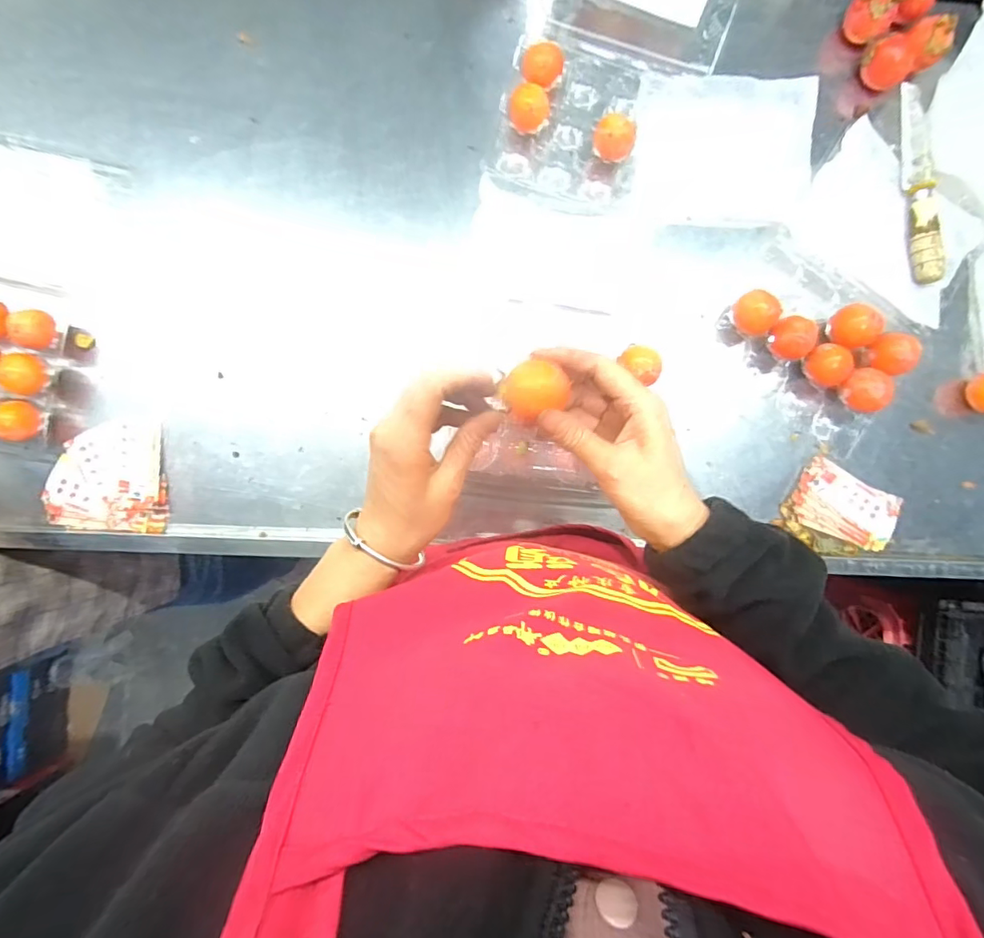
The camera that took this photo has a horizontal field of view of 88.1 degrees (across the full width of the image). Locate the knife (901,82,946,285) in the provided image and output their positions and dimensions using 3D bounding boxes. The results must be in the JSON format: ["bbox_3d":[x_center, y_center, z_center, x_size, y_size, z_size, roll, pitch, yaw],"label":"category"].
[{"bbox_3d":[0.444,-0.296,0.527,0.025,0.020,0.201,-7,88,-2],"label":"knife"}]

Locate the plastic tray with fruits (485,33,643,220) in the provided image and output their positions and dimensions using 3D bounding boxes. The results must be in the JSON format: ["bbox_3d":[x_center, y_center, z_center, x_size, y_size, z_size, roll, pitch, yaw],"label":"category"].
[{"bbox_3d":[0.080,-0.360,0.525,0.148,0.041,0.172,6,87,-1],"label":"plastic tray with fruits"}]

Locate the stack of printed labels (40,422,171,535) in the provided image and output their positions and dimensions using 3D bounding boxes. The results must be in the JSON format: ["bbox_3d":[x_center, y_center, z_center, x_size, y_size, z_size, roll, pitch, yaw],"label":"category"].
[{"bbox_3d":[-0.397,0.005,0.532,0.113,0.020,0.115,4,87,-2],"label":"stack of printed labels"}]

